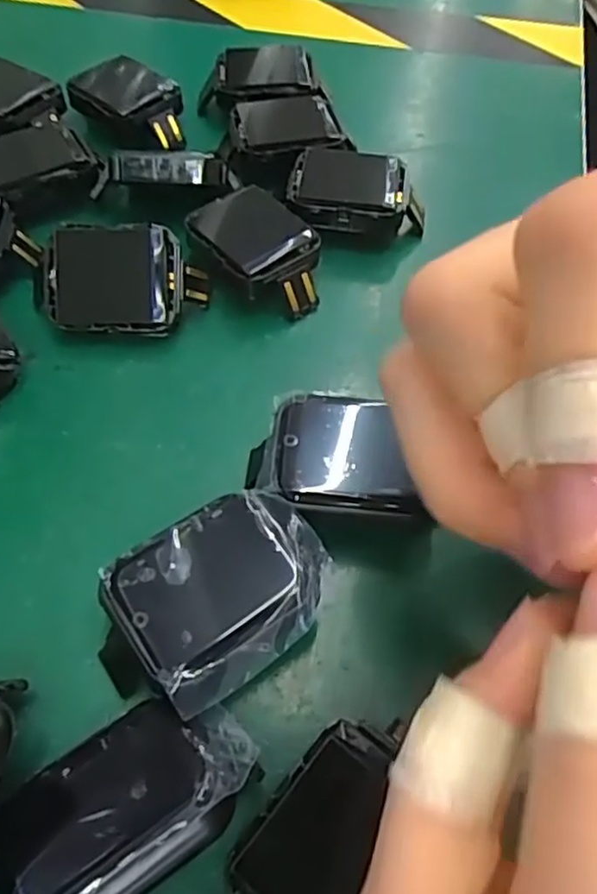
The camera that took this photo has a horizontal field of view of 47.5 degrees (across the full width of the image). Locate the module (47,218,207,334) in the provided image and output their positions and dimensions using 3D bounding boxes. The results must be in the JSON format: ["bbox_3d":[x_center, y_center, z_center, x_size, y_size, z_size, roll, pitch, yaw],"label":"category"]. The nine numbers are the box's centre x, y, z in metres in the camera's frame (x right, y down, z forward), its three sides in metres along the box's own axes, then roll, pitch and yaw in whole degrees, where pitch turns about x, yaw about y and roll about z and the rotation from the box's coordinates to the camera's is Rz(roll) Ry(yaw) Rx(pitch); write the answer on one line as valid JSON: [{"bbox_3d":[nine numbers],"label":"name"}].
[{"bbox_3d":[-0.053,-0.051,0.209,0.046,0.013,0.032,2,94,0],"label":"module"}]

